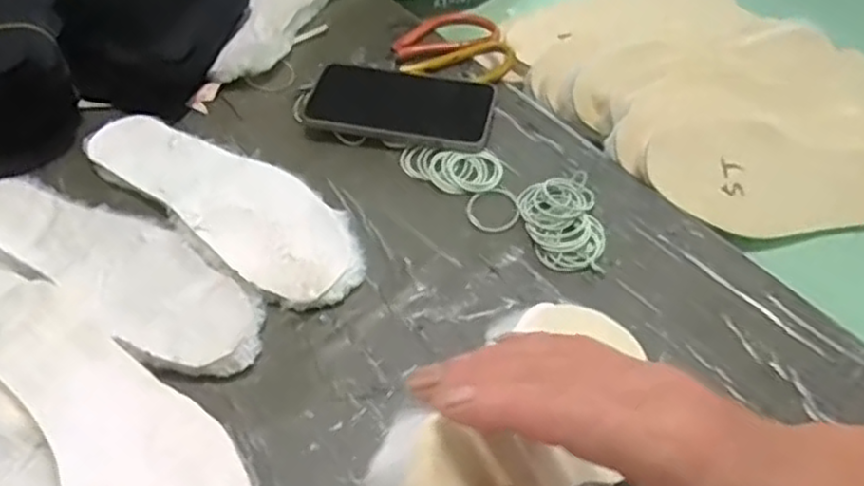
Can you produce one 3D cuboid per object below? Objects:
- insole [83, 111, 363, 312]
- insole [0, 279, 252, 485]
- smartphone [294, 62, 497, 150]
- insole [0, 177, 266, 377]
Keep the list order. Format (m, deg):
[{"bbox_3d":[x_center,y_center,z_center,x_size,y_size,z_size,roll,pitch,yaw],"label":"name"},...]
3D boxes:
[{"bbox_3d":[-0.165,-0.039,0.571,0.271,0.012,0.088,31,58,25],"label":"insole"},{"bbox_3d":[-0.198,0.109,0.450,0.268,0.021,0.087,37,60,28],"label":"insole"},{"bbox_3d":[-0.028,-0.119,0.623,0.156,0.011,0.078,9,57,10],"label":"smartphone"},{"bbox_3d":[-0.237,0.015,0.536,0.277,0.017,0.085,26,56,22],"label":"insole"}]

